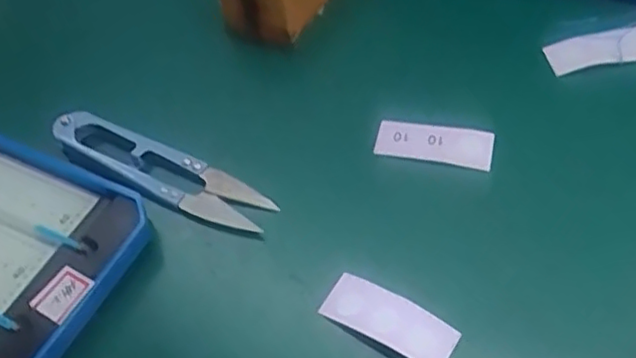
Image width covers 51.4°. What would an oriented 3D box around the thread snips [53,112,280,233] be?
[{"bbox_3d":[-0.064,-0.005,0.265,0.101,0.011,0.022,23,59,22],"label":"thread snips"}]

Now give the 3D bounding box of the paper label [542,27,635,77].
[{"bbox_3d":[0.124,-0.056,0.289,0.047,0.007,0.017,-11,63,5],"label":"paper label"}]

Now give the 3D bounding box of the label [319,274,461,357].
[{"bbox_3d":[0.023,0.047,0.219,0.044,0.005,0.019,24,60,22],"label":"label"}]

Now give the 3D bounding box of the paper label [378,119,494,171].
[{"bbox_3d":[0.047,-0.015,0.267,0.045,0.005,0.017,9,55,13],"label":"paper label"}]

